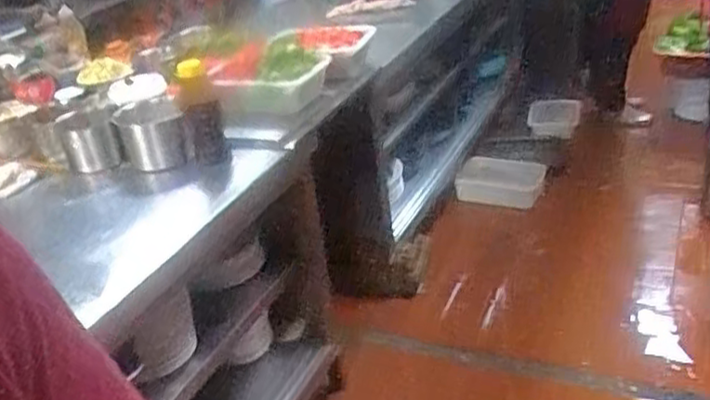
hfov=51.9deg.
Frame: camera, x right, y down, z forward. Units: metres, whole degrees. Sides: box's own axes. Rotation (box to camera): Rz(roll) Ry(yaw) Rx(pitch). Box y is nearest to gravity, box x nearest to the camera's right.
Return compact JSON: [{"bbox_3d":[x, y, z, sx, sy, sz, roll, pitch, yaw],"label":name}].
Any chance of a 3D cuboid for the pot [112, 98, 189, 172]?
[{"bbox_3d":[-0.395,-0.129,1.429,0.128,0.098,0.113,-15,29,-13],"label":"pot"}]

